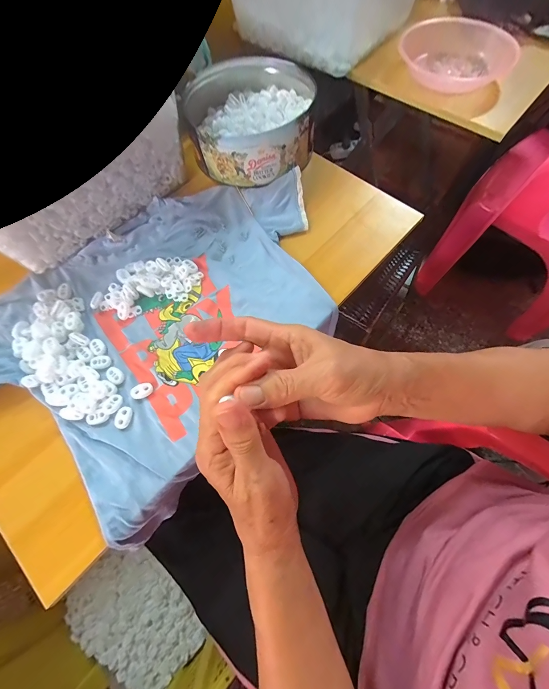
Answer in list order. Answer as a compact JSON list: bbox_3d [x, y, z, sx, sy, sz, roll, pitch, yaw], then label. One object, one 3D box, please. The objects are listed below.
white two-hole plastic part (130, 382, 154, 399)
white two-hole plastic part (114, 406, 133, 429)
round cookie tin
[{"bbox_3d":[-0.145,0.050,0.320,0.022,0.006,0.016,-20,69,-7],"label":"white two-hole plastic part"},{"bbox_3d":[-0.160,0.077,0.308,0.016,0.004,0.022,11,69,5],"label":"white two-hole plastic part"},{"bbox_3d":[-0.034,-0.345,0.445,0.190,0.066,0.206,11,69,5],"label":"round cookie tin"}]

